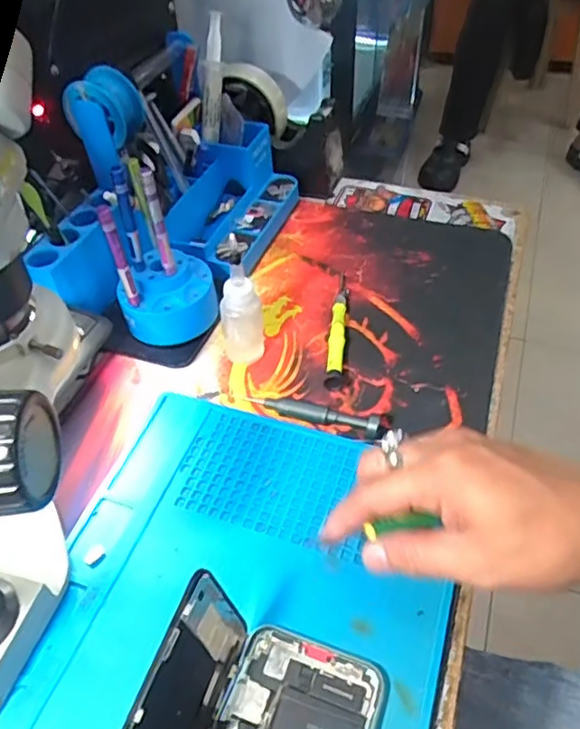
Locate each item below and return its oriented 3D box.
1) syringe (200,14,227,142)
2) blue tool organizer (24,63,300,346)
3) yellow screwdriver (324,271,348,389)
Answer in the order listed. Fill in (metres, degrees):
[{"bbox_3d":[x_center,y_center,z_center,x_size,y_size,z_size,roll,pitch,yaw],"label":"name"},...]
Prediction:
[{"bbox_3d":[-0.072,-0.271,0.585,0.019,0.111,0.021,13,27,13],"label":"syringe"},{"bbox_3d":[-0.098,-0.149,0.519,0.140,0.152,0.251,15,50,15],"label":"blue tool organizer"},{"bbox_3d":[0.039,-0.032,0.502,0.013,0.011,0.131,4,48,5],"label":"yellow screwdriver"}]

